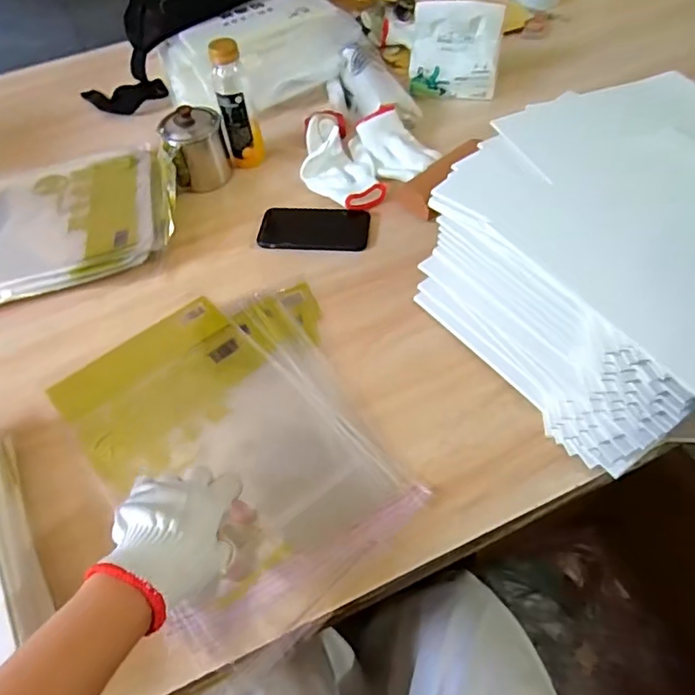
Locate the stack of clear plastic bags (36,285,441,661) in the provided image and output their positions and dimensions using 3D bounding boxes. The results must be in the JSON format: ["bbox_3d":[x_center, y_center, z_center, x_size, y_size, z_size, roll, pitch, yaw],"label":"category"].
[{"bbox_3d":[-0.108,0.087,0.576,0.284,0.017,0.376,-33,60,-19],"label":"stack of clear plastic bags"}]

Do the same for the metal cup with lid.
[{"bbox_3d":[-0.225,-0.302,0.816,0.085,0.107,0.086,-3,53,3],"label":"metal cup with lid"}]

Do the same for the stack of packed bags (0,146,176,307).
[{"bbox_3d":[-0.437,-0.176,0.772,0.399,0.046,0.264,-18,54,-8],"label":"stack of packed bags"}]

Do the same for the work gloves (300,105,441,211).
[{"bbox_3d":[0.010,-0.298,0.822,0.210,0.058,0.174,37,65,28],"label":"work gloves"}]

